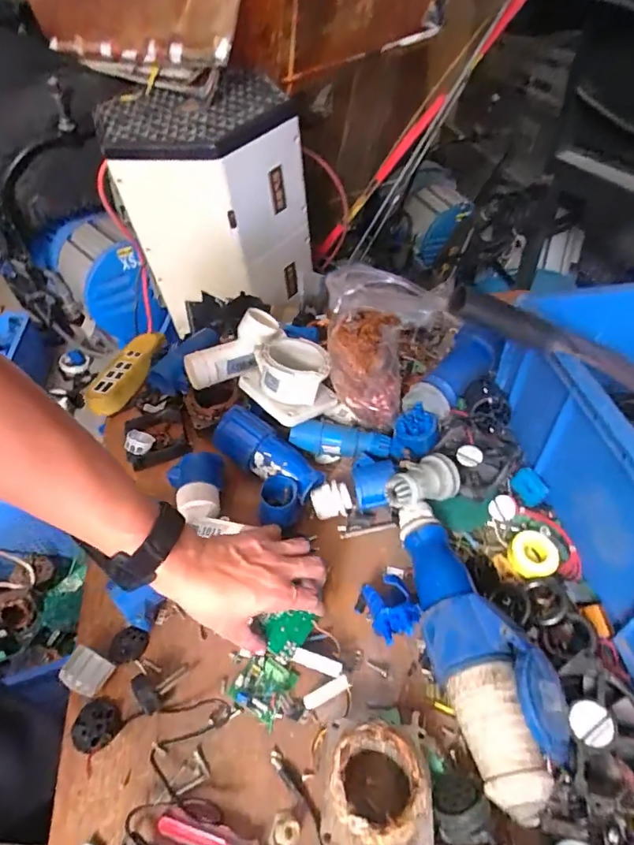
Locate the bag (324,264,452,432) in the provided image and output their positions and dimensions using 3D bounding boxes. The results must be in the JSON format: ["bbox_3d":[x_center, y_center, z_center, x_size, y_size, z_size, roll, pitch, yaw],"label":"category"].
[{"bbox_3d":[0.082,-0.087,0.572,0.138,0.170,0.146,-1,45,2],"label":"bag"}]

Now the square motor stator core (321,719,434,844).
[{"bbox_3d":[0.045,0.279,0.360,0.081,0.058,0.083,3,46,6],"label":"square motor stator core"}]

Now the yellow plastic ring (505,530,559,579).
[{"bbox_3d":[0.223,0.139,0.482,0.047,0.014,0.047,-8,57,13],"label":"yellow plastic ring"}]

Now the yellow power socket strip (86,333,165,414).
[{"bbox_3d":[-0.304,-0.084,0.744,0.068,0.033,0.175,7,46,10],"label":"yellow power socket strip"}]

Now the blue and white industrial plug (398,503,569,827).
[{"bbox_3d":[0.127,0.181,0.415,0.080,0.070,0.258,-14,47,-11],"label":"blue and white industrial plug"}]

